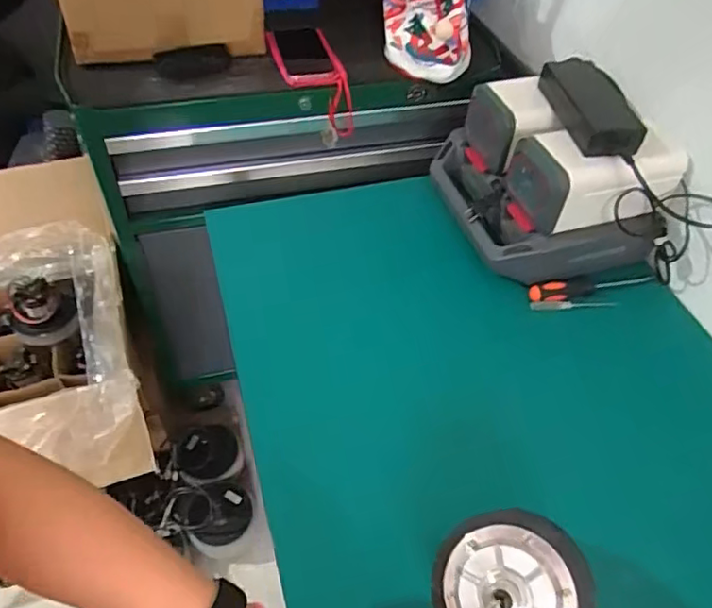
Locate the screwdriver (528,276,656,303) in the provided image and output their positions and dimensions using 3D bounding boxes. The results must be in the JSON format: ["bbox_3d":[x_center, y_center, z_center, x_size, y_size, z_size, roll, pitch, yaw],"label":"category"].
[{"bbox_3d":[0.328,-0.025,0.775,0.194,0.027,0.026,-9,50,-12],"label":"screwdriver"}]

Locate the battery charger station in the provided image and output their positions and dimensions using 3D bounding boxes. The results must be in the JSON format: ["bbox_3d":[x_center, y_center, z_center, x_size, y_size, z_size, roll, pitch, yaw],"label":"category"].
[{"bbox_3d":[0.281,-0.195,0.794,0.255,0.175,0.267,-8,50,-11],"label":"battery charger station"}]

